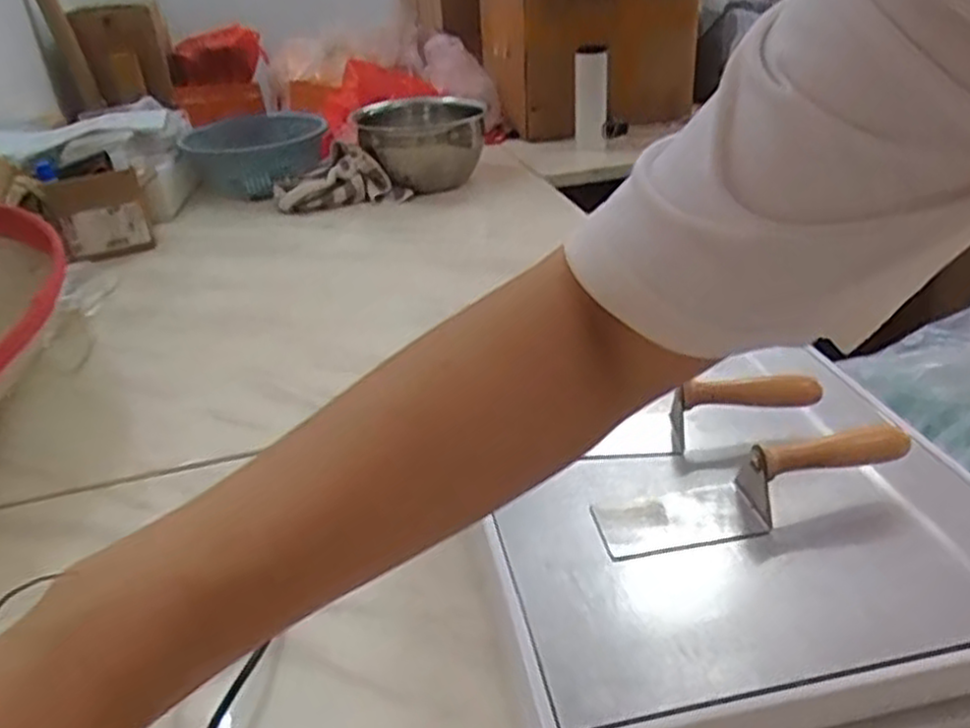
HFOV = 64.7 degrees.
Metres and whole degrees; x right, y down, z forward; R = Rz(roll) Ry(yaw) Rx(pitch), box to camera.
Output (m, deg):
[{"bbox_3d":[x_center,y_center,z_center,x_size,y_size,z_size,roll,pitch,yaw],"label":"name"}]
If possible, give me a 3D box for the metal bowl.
[{"bbox_3d":[-0.134,-0.467,1.643,0.255,0.150,0.272,-4,30,2],"label":"metal bowl"}]

